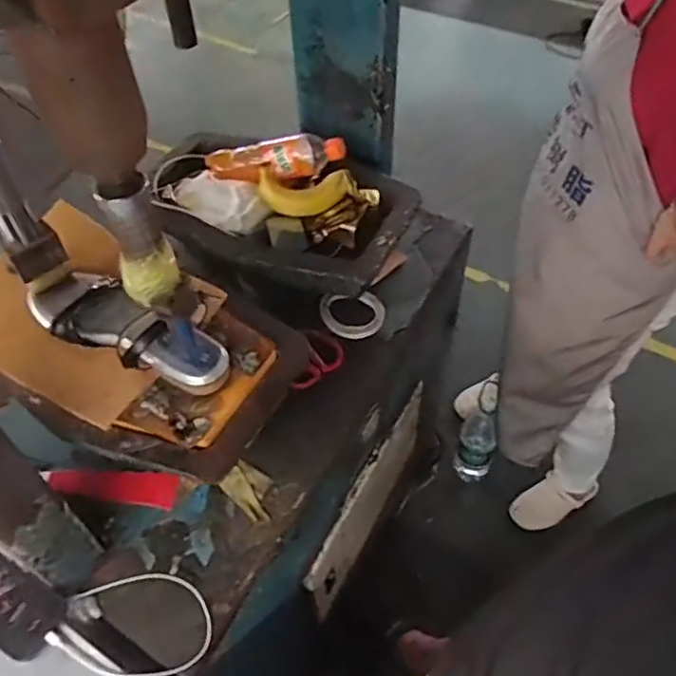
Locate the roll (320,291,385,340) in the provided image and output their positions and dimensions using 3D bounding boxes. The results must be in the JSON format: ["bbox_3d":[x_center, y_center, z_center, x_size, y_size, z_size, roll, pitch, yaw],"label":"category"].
[{"bbox_3d":[0.025,-0.041,0.995,0.102,0.029,0.081,-7,51,-3],"label":"roll"}]

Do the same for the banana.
[{"bbox_3d":[-0.030,-0.229,0.966,0.179,0.031,0.074,-4,90,-15],"label":"banana"}]

